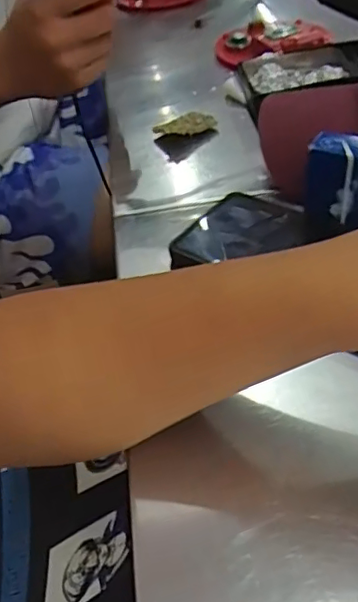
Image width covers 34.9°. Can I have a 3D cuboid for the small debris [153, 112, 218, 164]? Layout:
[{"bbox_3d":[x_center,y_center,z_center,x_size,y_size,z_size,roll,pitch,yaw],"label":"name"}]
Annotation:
[{"bbox_3d":[0.006,-0.139,0.485,0.053,0.030,0.024,-3,43,4],"label":"small debris"}]

